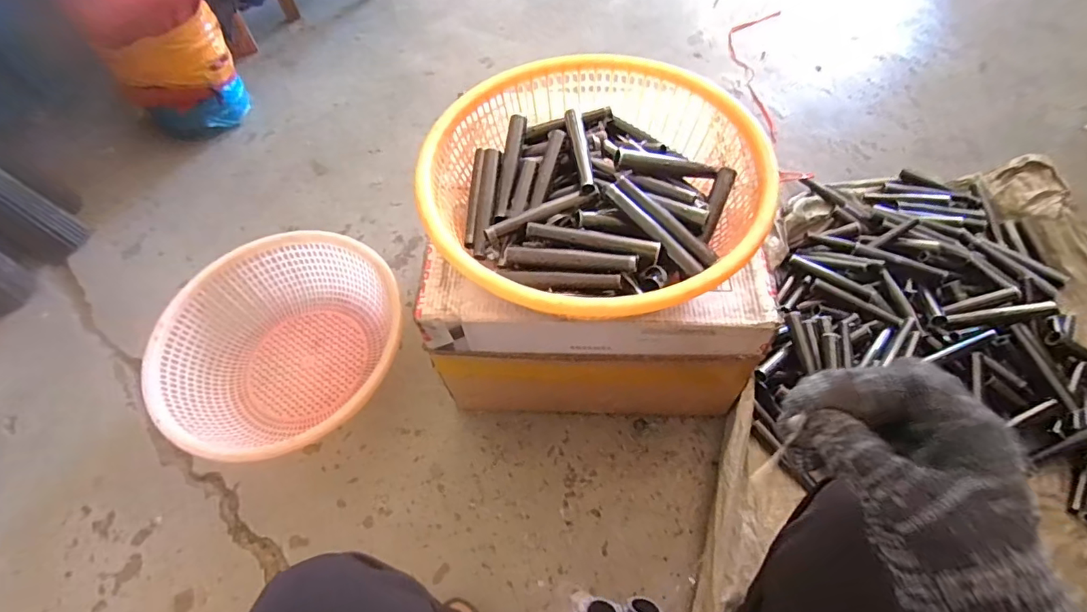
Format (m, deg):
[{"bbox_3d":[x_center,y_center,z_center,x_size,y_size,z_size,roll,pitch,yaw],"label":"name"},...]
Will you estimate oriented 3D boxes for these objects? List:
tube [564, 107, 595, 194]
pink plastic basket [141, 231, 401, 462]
[{"bbox_3d":[0.045,-0.202,0.650,0.021,0.015,0.155,-6,60,-1],"label":"tube"},{"bbox_3d":[-0.435,0.067,0.887,0.387,0.118,0.391,-1,60,2],"label":"pink plastic basket"}]

